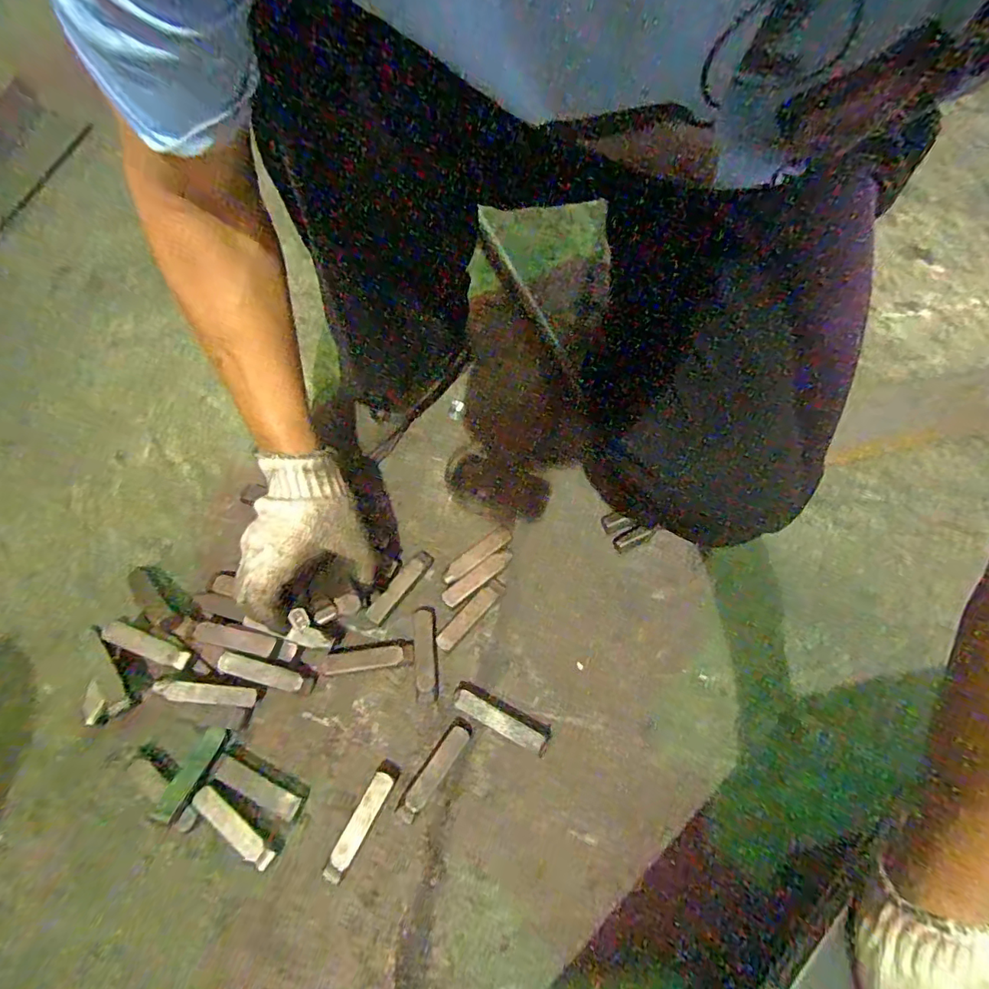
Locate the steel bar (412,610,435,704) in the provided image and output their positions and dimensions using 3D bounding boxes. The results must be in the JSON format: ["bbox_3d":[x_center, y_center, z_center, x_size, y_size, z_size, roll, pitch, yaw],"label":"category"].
[{"bbox_3d":[-0.069,0.158,0.487,0.020,0.017,0.085,-3,64,-5],"label":"steel bar"}]

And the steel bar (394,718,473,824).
[{"bbox_3d":[-0.053,0.243,0.443,0.020,0.021,0.090,34,66,13],"label":"steel bar"}]

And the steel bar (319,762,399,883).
[{"bbox_3d":[-0.113,0.277,0.423,0.020,0.019,0.091,26,65,10],"label":"steel bar"}]

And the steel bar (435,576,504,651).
[{"bbox_3d":[-0.023,0.119,0.500,0.017,0.014,0.088,39,68,15],"label":"steel bar"}]

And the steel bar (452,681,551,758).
[{"bbox_3d":[0.005,0.205,0.458,0.093,0.024,0.025,26,65,10],"label":"steel bar"}]

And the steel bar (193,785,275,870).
[{"bbox_3d":[-0.217,0.277,0.416,0.083,0.014,0.020,37,67,15],"label":"steel bar"}]

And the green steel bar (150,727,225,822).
[{"bbox_3d":[-0.260,0.237,0.425,0.018,0.005,0.073,19,52,6],"label":"green steel bar"}]

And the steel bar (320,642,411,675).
[{"bbox_3d":[-0.121,0.161,0.484,0.083,0.019,0.020,-7,64,-7],"label":"steel bar"}]

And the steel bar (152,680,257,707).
[{"bbox_3d":[-0.257,0.178,0.445,0.080,0.008,0.017,17,61,-23],"label":"steel bar"}]

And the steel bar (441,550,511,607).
[{"bbox_3d":[-0.017,0.087,0.521,0.082,0.020,0.020,-34,70,-18],"label":"steel bar"}]

